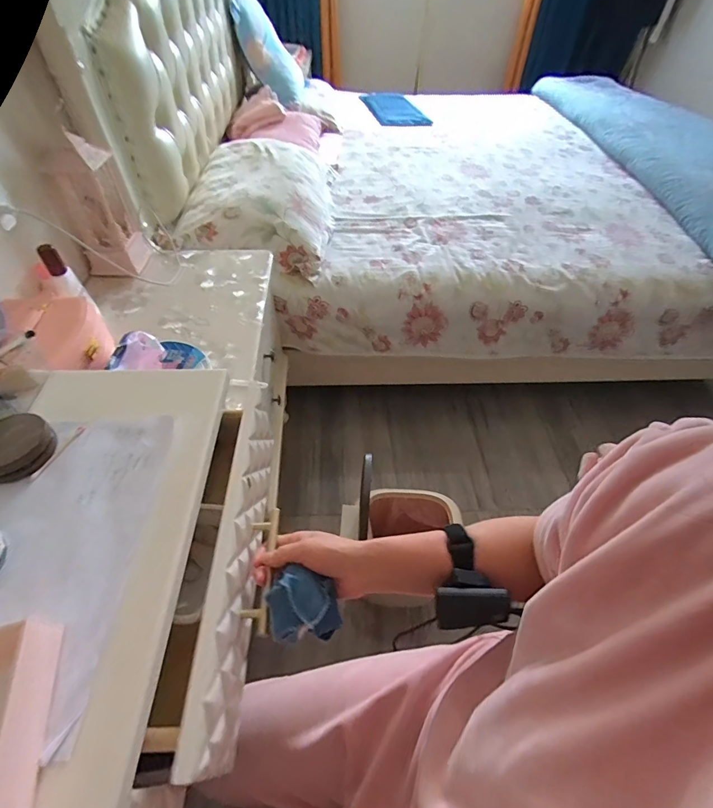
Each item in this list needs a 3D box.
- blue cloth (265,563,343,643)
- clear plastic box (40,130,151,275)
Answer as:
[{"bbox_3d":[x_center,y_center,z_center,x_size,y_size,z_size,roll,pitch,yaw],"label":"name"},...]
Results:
[{"bbox_3d":[-0.053,0.205,0.409,0.072,0.035,0.060,2,50,1],"label":"blue cloth"},{"bbox_3d":[-0.528,-0.399,0.830,0.094,0.231,0.110,5,50,3],"label":"clear plastic box"}]

